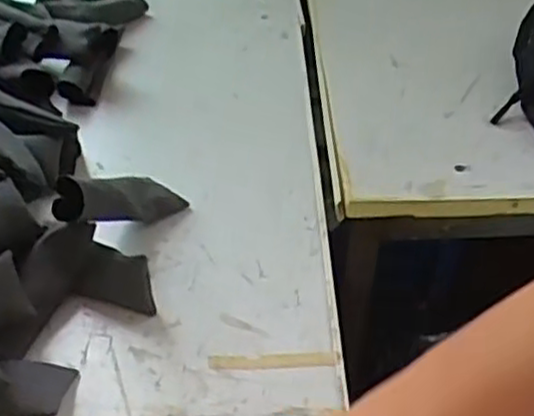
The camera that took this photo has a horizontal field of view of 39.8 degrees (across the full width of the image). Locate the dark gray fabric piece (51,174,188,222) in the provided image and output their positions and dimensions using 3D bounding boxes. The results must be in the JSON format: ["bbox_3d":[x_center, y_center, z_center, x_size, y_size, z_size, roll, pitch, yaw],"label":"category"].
[{"bbox_3d":[-0.098,-0.005,0.502,0.028,0.027,0.104,35,20,31],"label":"dark gray fabric piece"}]

